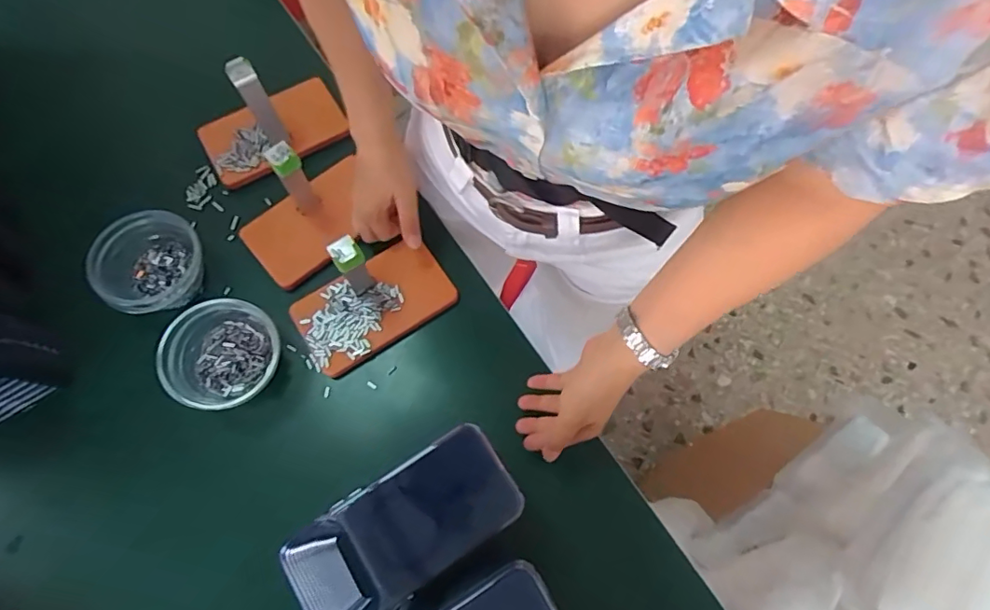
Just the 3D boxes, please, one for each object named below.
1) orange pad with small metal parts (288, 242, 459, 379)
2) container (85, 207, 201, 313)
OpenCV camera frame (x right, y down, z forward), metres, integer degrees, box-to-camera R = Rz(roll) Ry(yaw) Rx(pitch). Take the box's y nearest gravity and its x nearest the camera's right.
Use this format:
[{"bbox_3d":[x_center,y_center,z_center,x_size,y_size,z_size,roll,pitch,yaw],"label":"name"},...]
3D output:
[{"bbox_3d":[-0.136,-0.001,0.601,0.168,0.021,0.093,-32,74,-13],"label":"orange pad with small metal parts"},{"bbox_3d":[-0.383,-0.046,0.598,0.099,0.052,0.110,43,74,13],"label":"container"}]

